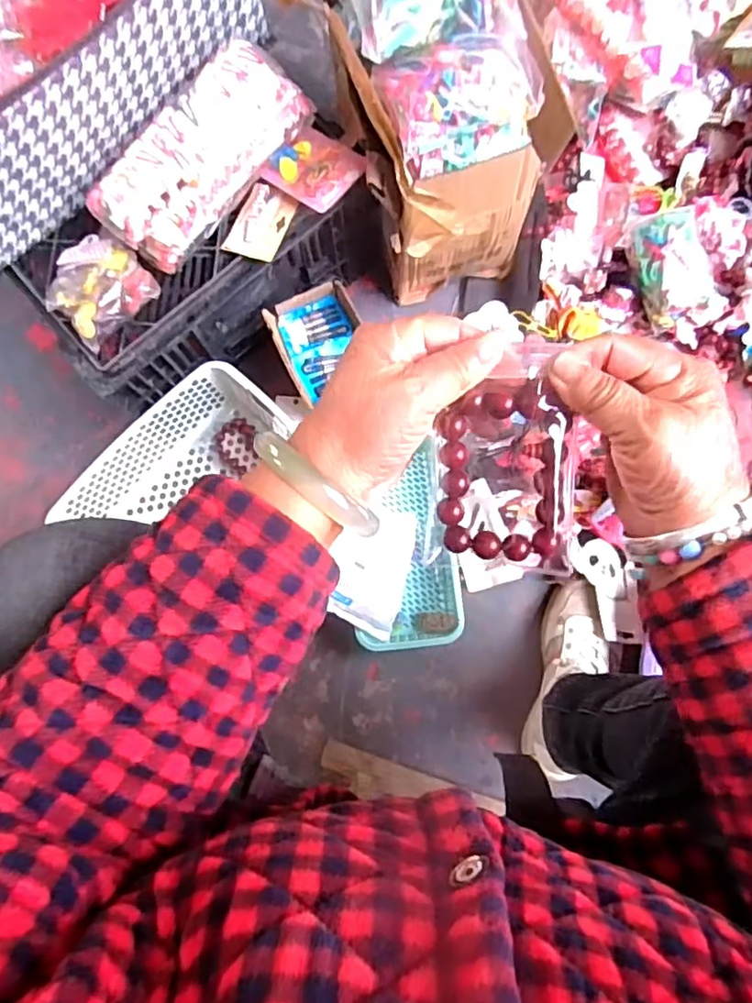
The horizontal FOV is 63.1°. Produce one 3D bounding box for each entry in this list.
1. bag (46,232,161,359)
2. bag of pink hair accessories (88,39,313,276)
[{"bbox_3d":[-0.286,-0.222,0.624,0.096,0.034,0.099,-41,82,-4],"label":"bag"},{"bbox_3d":[-0.176,-0.345,0.618,0.093,0.069,0.228,39,85,7],"label":"bag of pink hair accessories"}]

